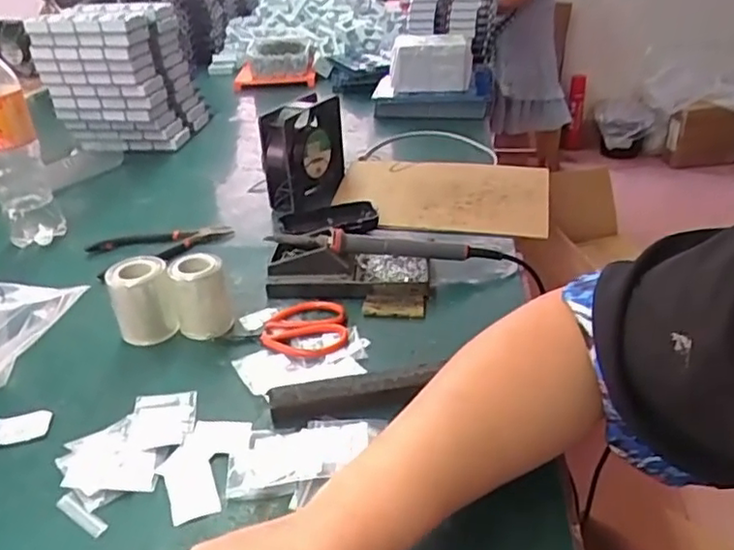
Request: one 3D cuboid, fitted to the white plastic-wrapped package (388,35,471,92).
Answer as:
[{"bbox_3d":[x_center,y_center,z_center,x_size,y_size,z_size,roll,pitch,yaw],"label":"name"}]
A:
[{"bbox_3d":[0.105,-0.348,1.046,0.132,0.090,0.043,0,31,7],"label":"white plastic-wrapped package"}]

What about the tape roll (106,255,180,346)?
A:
[{"bbox_3d":[-0.201,0.025,0.575,0.053,0.071,0.053,-3,31,2],"label":"tape roll"}]

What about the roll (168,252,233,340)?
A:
[{"bbox_3d":[-0.150,0.019,0.575,0.040,0.069,0.040,-3,31,2],"label":"roll"}]

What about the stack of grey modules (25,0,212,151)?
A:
[{"bbox_3d":[-0.393,-0.311,1.019,0.191,0.213,0.143,2,32,9],"label":"stack of grey modules"}]

